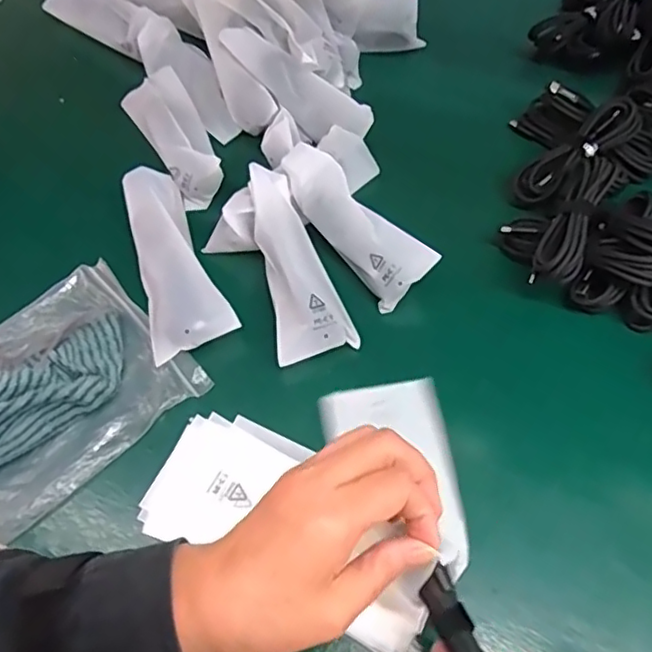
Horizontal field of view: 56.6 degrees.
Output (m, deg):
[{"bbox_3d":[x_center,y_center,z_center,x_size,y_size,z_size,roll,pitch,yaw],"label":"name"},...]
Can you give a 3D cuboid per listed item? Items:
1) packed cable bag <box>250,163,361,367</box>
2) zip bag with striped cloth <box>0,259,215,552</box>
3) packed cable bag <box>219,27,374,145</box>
[{"bbox_3d":[-0.021,-0.054,0.441,0.054,0.022,0.156,-12,61,-4],"label":"packed cable bag"},{"bbox_3d":[-0.208,0.049,0.404,0.205,0.031,0.147,-40,66,-18],"label":"zip bag with striped cloth"},{"bbox_3d":[-0.029,-0.210,0.522,0.041,0.022,0.155,-41,67,-18],"label":"packed cable bag"}]

